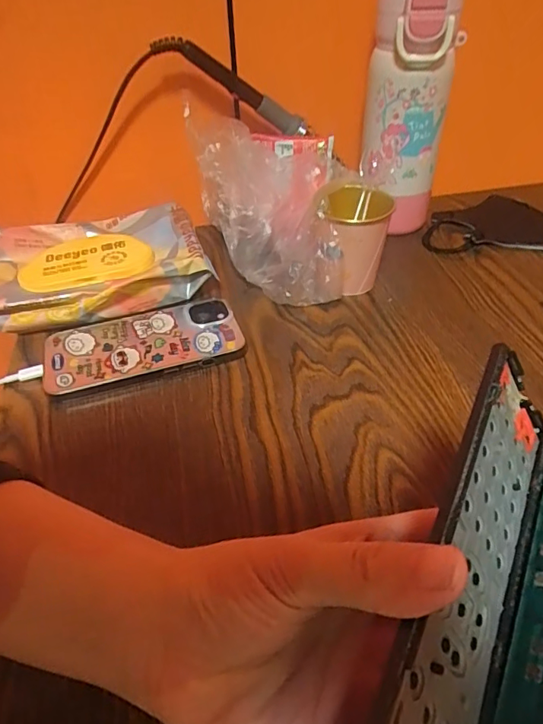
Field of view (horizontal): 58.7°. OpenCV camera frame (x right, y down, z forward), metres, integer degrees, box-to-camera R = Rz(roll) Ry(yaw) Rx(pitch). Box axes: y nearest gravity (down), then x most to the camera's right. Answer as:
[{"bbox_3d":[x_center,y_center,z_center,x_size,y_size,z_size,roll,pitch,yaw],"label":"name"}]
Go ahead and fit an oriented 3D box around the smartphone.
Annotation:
[{"bbox_3d":[-0.100,-0.014,0.378,0.148,0.015,0.076,-11,43,-9],"label":"smartphone"}]

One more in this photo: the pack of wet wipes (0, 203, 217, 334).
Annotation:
[{"bbox_3d":[-0.170,-0.083,0.428,0.204,0.044,0.125,-15,44,-14],"label":"pack of wet wipes"}]

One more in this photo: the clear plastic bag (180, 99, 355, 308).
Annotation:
[{"bbox_3d":[0.002,-0.134,0.429,0.131,0.129,0.140,-3,43,0],"label":"clear plastic bag"}]

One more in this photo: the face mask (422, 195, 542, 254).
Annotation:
[{"bbox_3d":[0.226,-0.143,0.503,0.140,0.010,0.102,-3,43,0],"label":"face mask"}]

